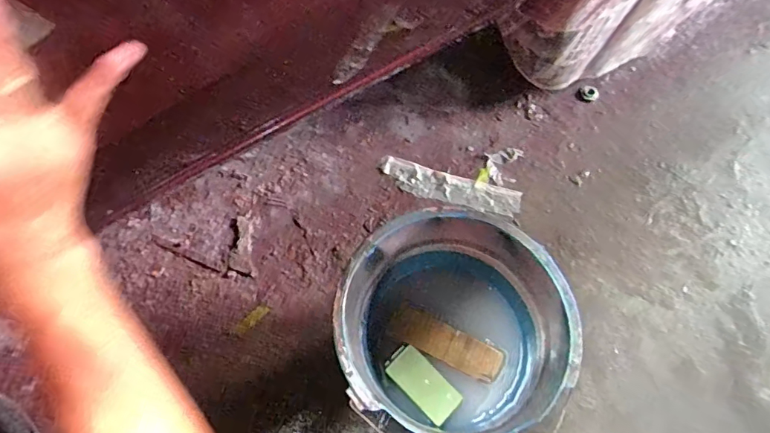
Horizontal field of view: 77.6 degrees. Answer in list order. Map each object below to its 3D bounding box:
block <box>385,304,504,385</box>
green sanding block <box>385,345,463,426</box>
[{"bbox_3d":[0.084,0.175,0.665,0.157,0.021,0.049,24,73,7],"label":"block"},{"bbox_3d":[0.050,0.221,0.630,0.048,0.033,0.096,-42,77,-13],"label":"green sanding block"}]

